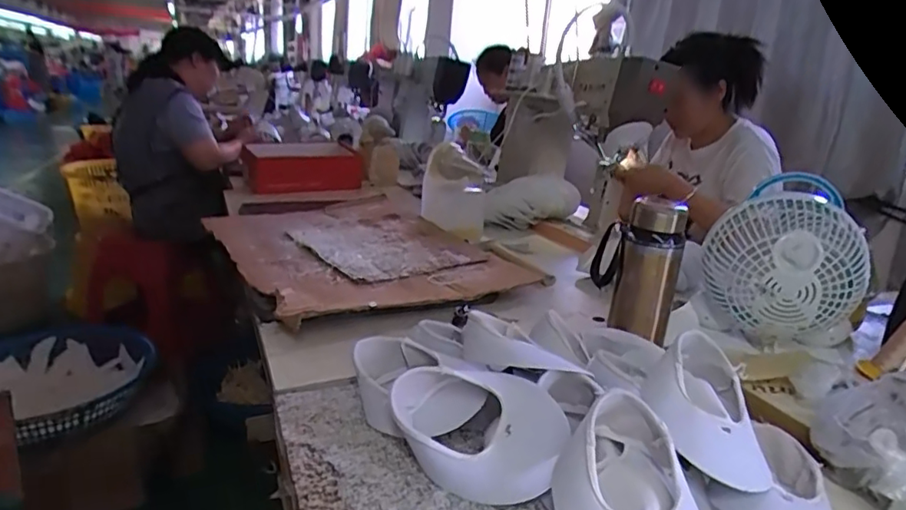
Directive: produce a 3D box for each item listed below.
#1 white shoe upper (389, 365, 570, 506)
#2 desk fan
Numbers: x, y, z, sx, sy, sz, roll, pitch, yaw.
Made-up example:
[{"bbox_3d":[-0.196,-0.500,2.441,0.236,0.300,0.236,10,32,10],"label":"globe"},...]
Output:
[{"bbox_3d":[0.022,0.154,0.516,0.154,0.072,0.092,5,16,4],"label":"white shoe upper"},{"bbox_3d":[0.480,0.026,0.818,0.201,0.227,0.124,7,16,9],"label":"desk fan"}]

